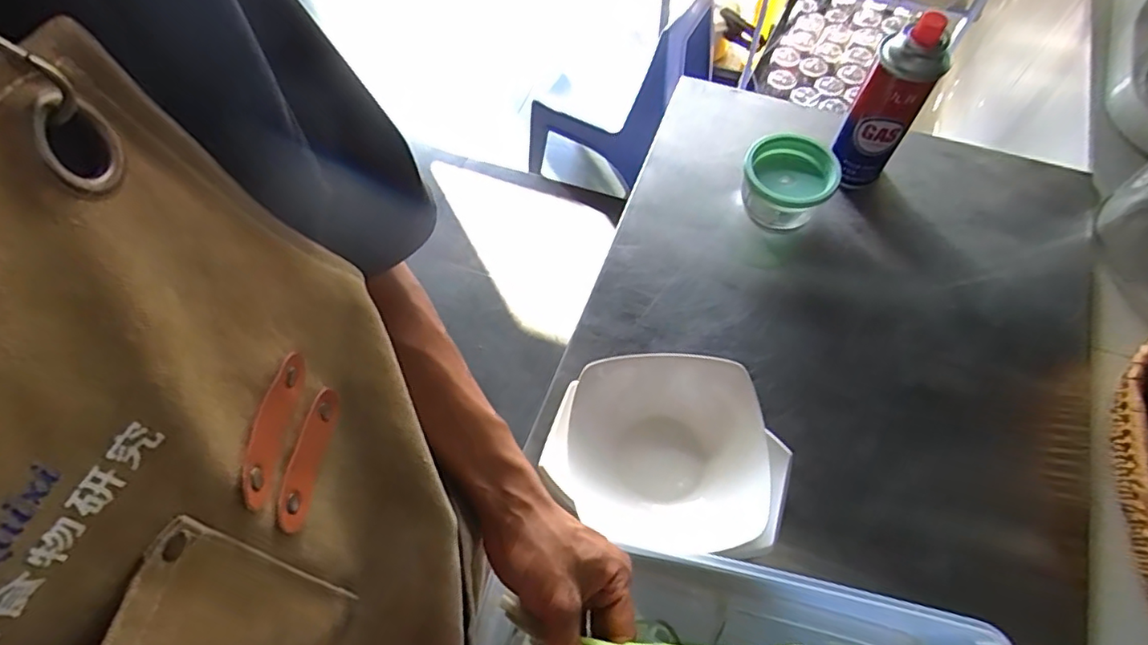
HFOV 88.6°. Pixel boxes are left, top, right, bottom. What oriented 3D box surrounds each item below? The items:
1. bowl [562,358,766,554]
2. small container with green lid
[{"bbox_3d":[0.074,0.114,0.534,0.182,0.073,0.161,1,64,3],"label":"bowl"},{"bbox_3d":[0.240,-0.156,0.671,0.098,0.070,0.099,24,68,14],"label":"small container with green lid"}]

